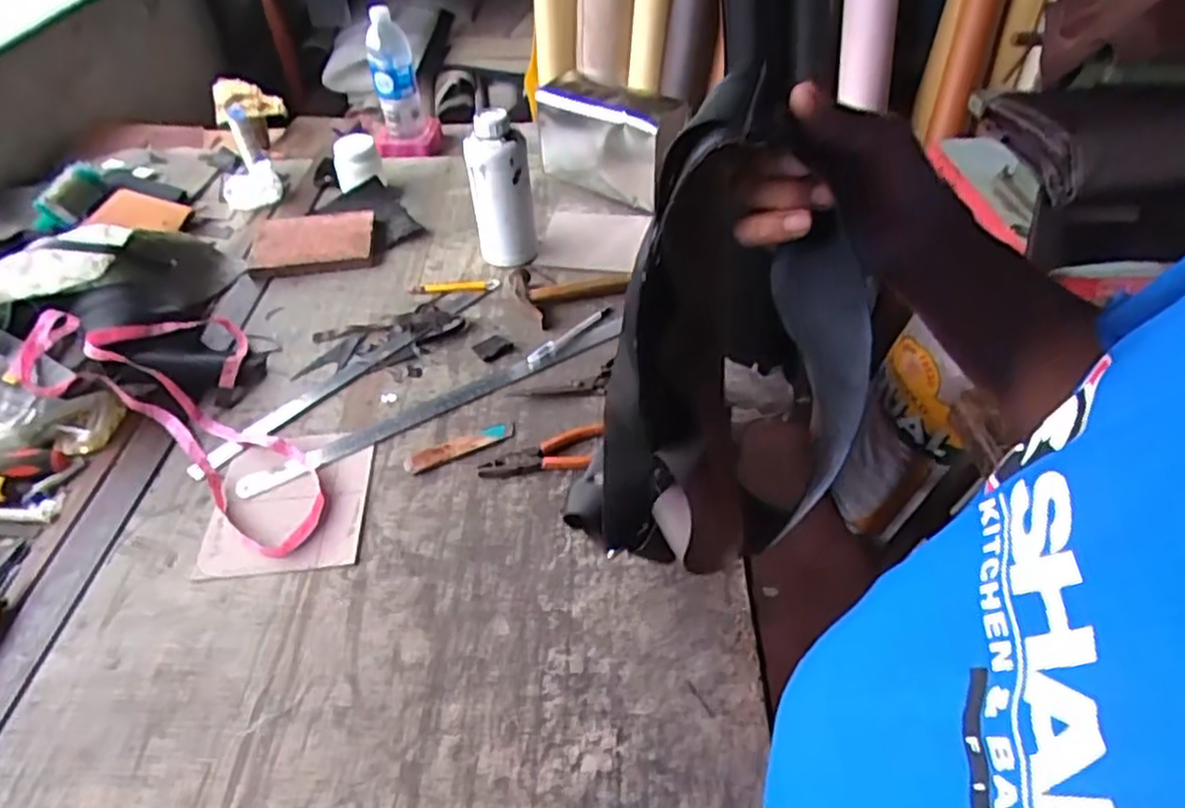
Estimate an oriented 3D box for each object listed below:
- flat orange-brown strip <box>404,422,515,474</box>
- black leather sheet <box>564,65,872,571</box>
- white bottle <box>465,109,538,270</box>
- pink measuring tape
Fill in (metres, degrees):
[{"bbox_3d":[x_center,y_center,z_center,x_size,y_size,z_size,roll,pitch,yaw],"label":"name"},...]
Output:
[{"bbox_3d":[-0.153,0.046,0.838,0.131,0.010,0.026,-21,48,-19],"label":"flat orange-brown strip"},{"bbox_3d":[0.075,-0.016,0.432,0.140,0.315,0.081,18,46,18],"label":"black leather sheet"},{"bbox_3d":[-0.128,-0.301,1.041,0.087,0.215,0.067,-7,45,-6],"label":"white bottle"},{"bbox_3d":[-0.457,0.012,0.823,0.240,0.093,0.432,-34,53,-29],"label":"pink measuring tape"}]

